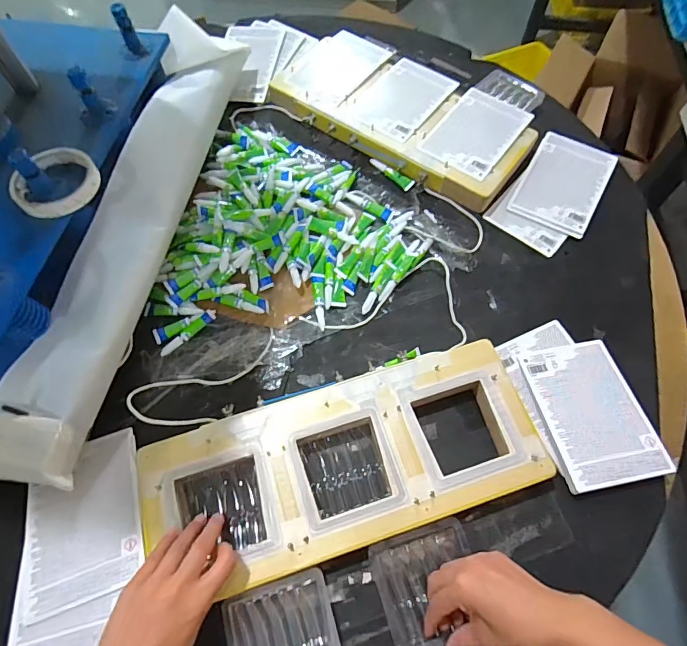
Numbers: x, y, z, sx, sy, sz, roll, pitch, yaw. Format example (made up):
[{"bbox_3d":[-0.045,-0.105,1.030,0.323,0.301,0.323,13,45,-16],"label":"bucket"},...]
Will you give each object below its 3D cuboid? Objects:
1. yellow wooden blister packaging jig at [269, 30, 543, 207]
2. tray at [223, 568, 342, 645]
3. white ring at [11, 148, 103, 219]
[{"bbox_3d":[0.100,-0.359,0.720,0.419,0.041,0.204,35,70,12],"label":"yellow wooden blister packaging jig"},{"bbox_3d":[-0.057,0.311,0.423,0.103,0.019,0.104,-15,69,-8],"label":"tray"},{"bbox_3d":[-0.325,-0.158,0.493,0.089,0.025,0.097,0,63,0],"label":"white ring"}]

